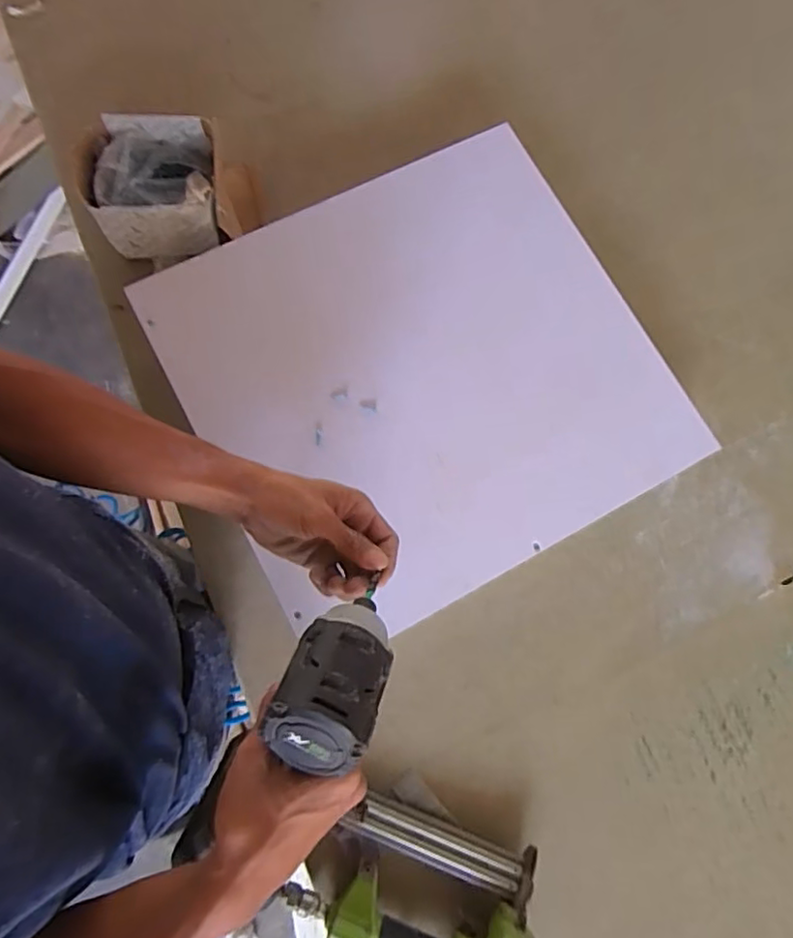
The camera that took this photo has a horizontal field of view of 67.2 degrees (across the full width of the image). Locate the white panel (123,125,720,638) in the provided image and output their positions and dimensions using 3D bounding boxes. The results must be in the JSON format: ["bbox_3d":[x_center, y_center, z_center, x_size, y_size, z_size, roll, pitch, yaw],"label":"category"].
[{"bbox_3d":[0.027,-0.107,0.672,0.494,0.024,0.459,-28,84,-6],"label":"white panel"}]

